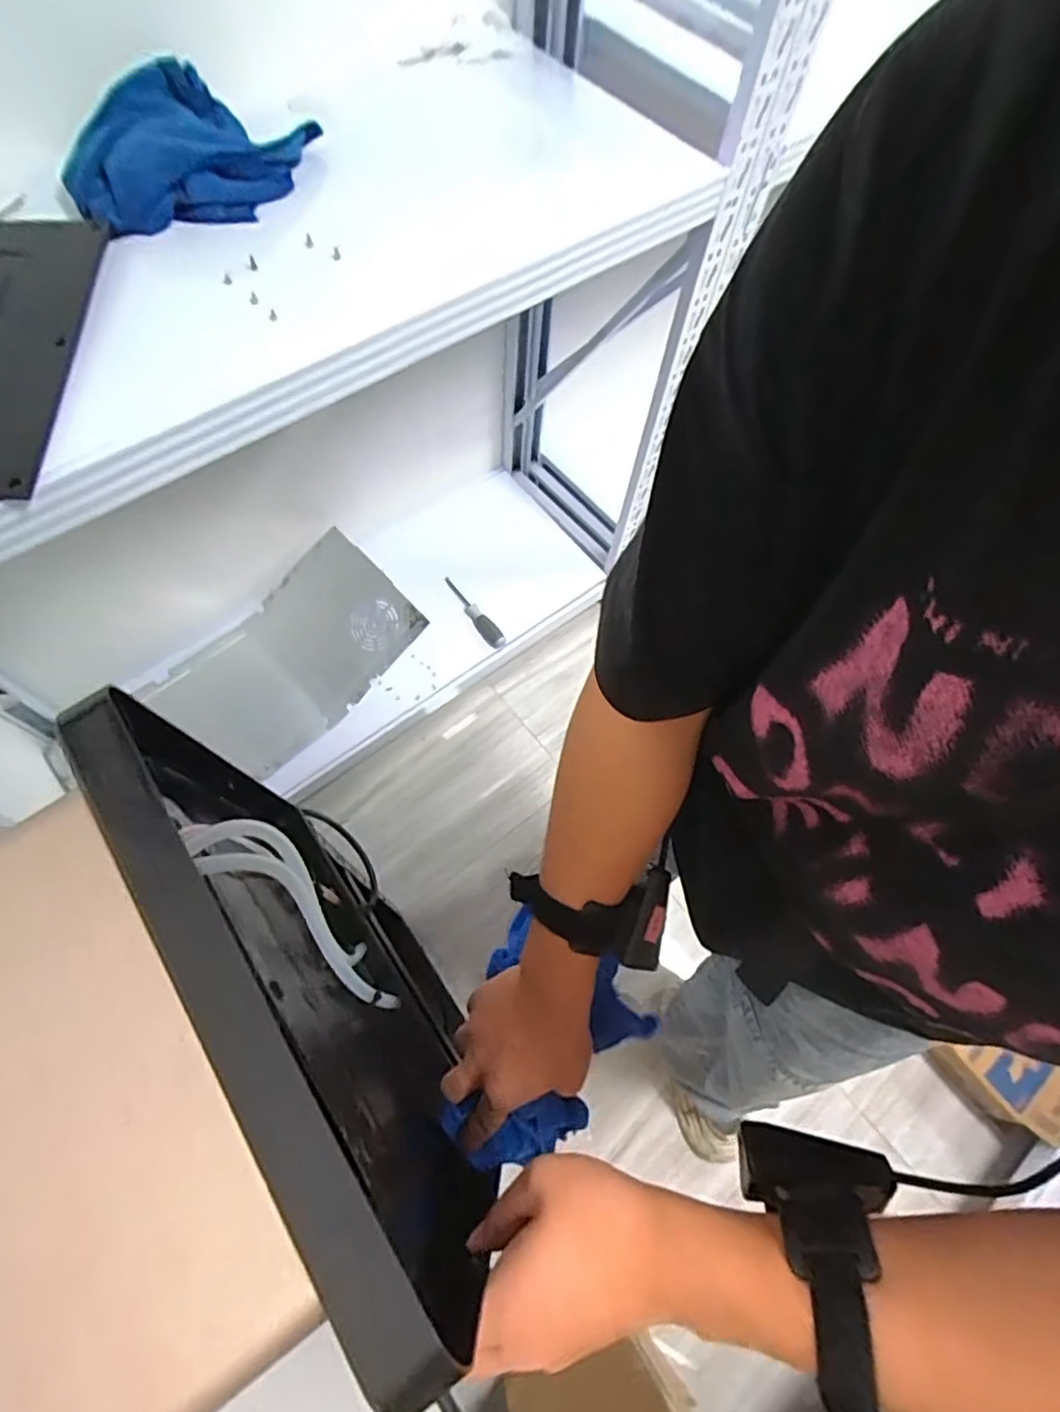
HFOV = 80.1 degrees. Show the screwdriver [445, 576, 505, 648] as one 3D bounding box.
[{"bbox_3d":[-0.129,-0.211,1.413,0.041,0.032,0.218,-34,69,-16],"label":"screwdriver"}]

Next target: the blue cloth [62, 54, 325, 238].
[{"bbox_3d":[-0.349,-0.569,0.650,0.167,0.060,0.227,15,65,7],"label":"blue cloth"}]

